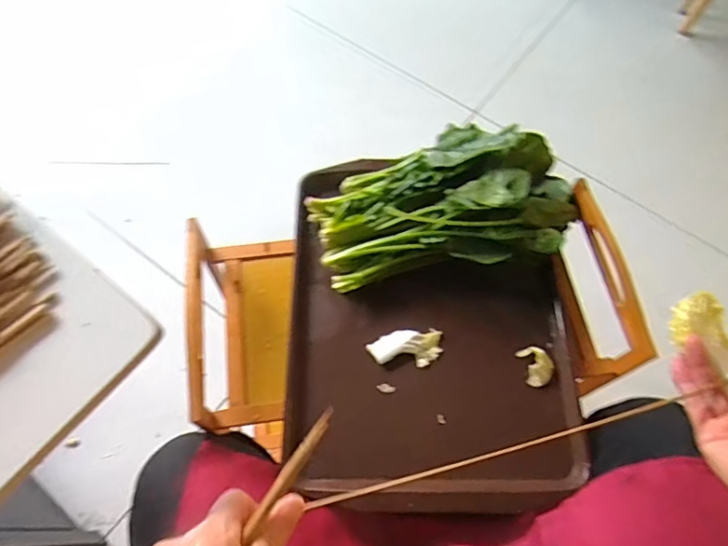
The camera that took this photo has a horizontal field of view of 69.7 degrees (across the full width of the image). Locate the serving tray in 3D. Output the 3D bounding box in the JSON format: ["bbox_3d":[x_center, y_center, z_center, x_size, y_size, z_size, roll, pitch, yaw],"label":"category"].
[{"bbox_3d":[0.077,0.076,0.604,0.320,0.029,0.363,0,65,0],"label":"serving tray"}]

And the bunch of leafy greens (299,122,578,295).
[{"bbox_3d":[0.099,-0.093,0.639,0.324,0.073,0.183,-7,65,-3],"label":"bunch of leafy greens"}]

